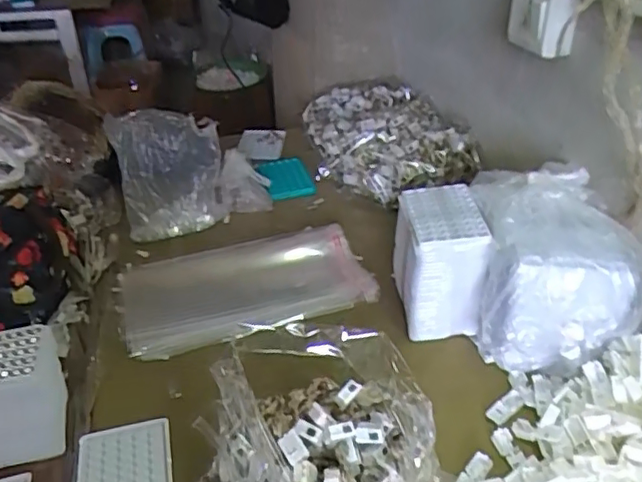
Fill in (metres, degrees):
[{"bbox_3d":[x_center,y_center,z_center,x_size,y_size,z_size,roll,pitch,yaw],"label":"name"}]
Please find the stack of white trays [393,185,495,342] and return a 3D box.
[{"bbox_3d":[0.148,0.028,0.762,0.097,0.152,0.124,-4,35,-1],"label":"stack of white trays"}]

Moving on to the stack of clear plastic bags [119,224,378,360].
[{"bbox_3d":[-0.108,0.056,0.836,0.341,0.032,0.171,-9,36,-12],"label":"stack of clear plastic bags"}]

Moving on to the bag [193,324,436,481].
[{"bbox_3d":[-0.003,0.189,0.554,0.210,0.137,0.172,9,36,14],"label":"bag"}]

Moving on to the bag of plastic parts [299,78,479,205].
[{"bbox_3d":[0.110,-0.200,1.114,0.240,0.084,0.394,-10,36,-13],"label":"bag of plastic parts"}]

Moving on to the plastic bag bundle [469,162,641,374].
[{"bbox_3d":[0.280,0.028,0.721,0.172,0.182,0.207,2,35,7],"label":"plastic bag bundle"}]

